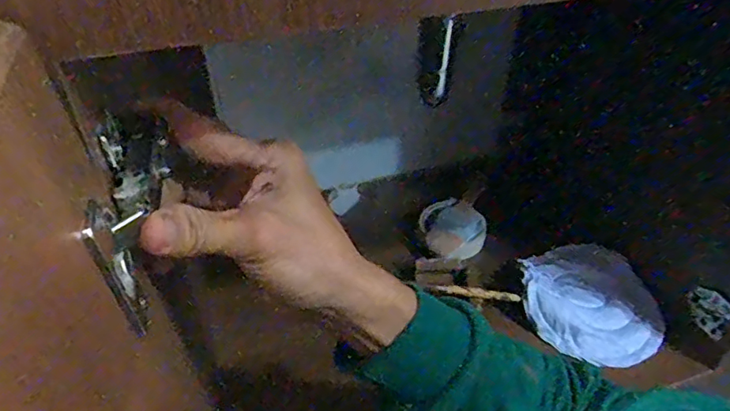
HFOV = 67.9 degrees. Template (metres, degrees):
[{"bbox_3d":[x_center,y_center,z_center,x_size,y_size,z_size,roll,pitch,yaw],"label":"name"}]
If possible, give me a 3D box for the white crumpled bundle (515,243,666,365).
[{"bbox_3d":[0.253,0.110,0.601,0.154,0.076,0.090,21,45,22],"label":"white crumpled bundle"}]

